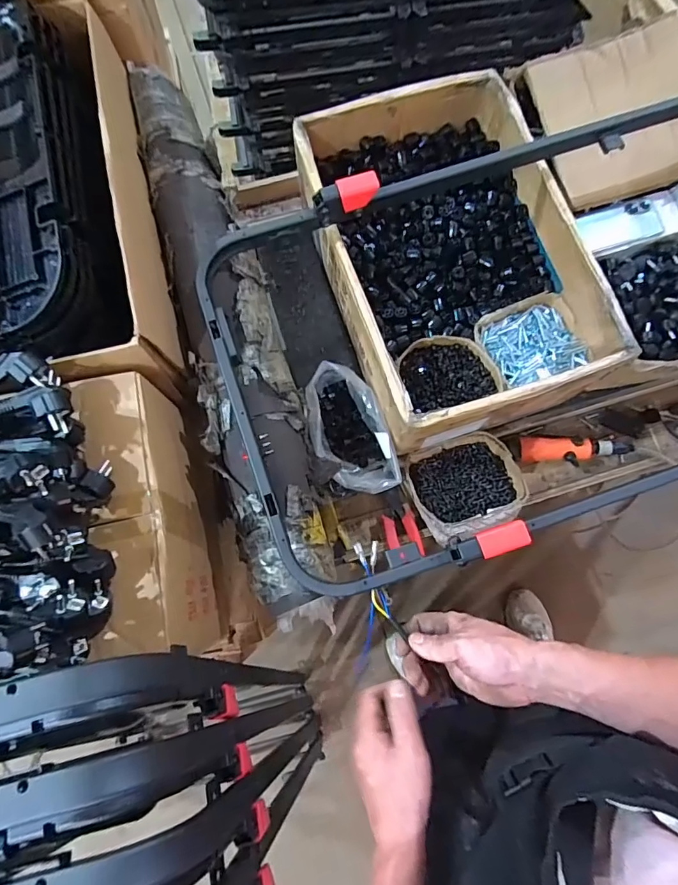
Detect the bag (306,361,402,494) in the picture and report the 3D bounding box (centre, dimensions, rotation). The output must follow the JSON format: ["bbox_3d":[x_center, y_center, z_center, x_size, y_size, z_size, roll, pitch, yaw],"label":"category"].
[{"bbox_3d":[0.016,-0.020,0.756,0.118,0.108,0.210,-15,78,-3],"label":"bag"}]

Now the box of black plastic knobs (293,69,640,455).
[{"bbox_3d":[0.172,-0.295,0.752,0.355,0.126,0.540,-17,78,-4],"label":"box of black plastic knobs"}]

